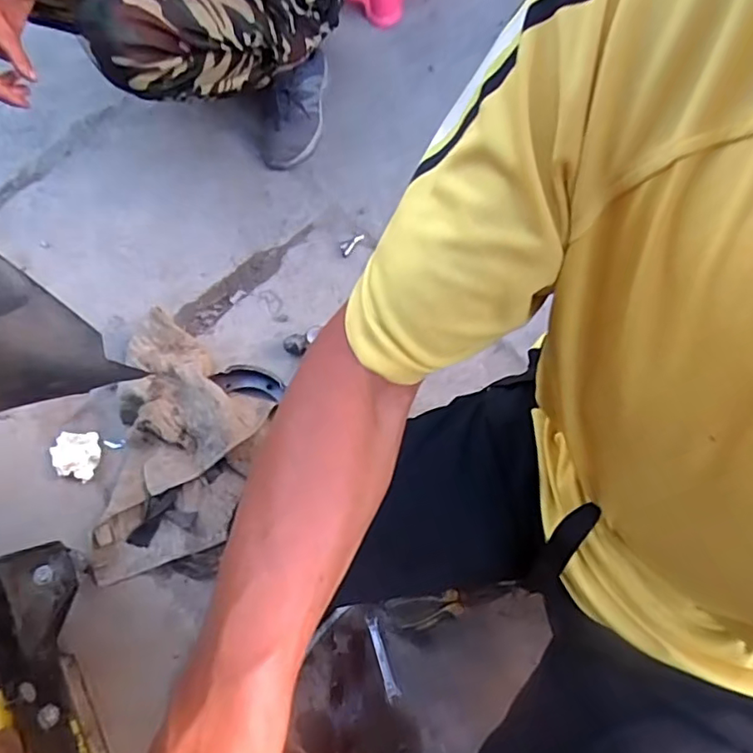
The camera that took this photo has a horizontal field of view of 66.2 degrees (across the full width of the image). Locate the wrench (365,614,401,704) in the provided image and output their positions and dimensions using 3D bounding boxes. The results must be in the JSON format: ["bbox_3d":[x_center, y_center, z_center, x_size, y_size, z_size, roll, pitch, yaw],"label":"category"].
[{"bbox_3d":[0.009,0.396,0.818,0.018,0.008,0.109,-18,69,-5],"label":"wrench"}]

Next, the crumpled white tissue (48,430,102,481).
[{"bbox_3d":[-0.483,0.128,0.930,0.077,0.022,0.078,-3,69,1],"label":"crumpled white tissue"}]

